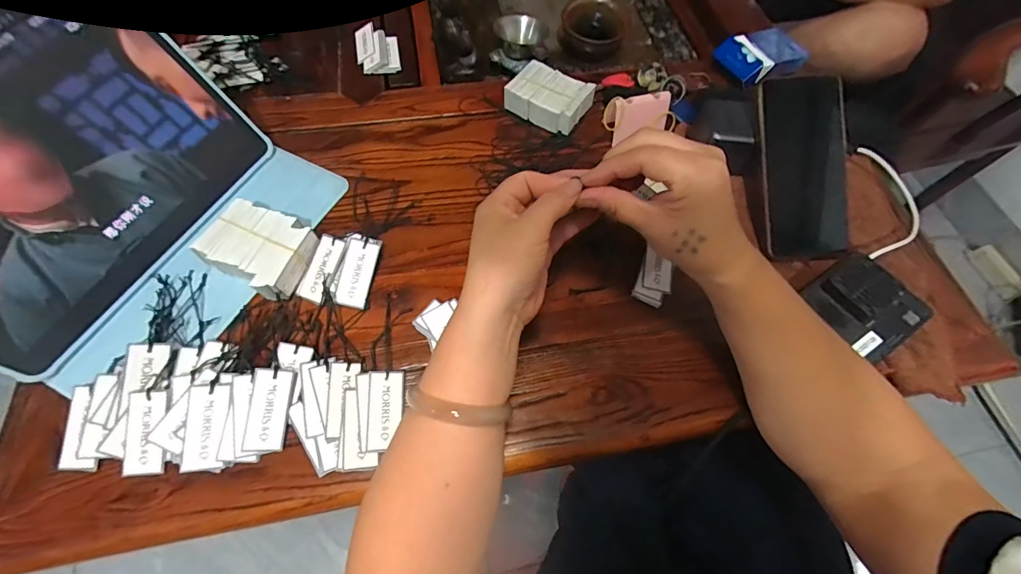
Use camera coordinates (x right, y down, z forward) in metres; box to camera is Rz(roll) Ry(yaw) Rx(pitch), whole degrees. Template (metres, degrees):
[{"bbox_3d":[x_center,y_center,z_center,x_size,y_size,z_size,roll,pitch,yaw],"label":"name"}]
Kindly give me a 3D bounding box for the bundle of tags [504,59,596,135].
[{"bbox_3d":[0.041,-0.204,0.463,0.080,0.027,0.060,30,64,12],"label":"bundle of tags"}]

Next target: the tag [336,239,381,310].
[{"bbox_3d":[-0.130,-0.013,0.366,0.025,0.004,0.057,13,77,-15],"label":"tag"}]

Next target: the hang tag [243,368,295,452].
[{"bbox_3d":[-0.174,0.088,0.310,0.026,0.004,0.057,8,75,-23],"label":"hang tag"}]

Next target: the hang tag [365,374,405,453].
[{"bbox_3d":[-0.092,0.091,0.319,0.025,0.004,0.056,3,66,-18],"label":"hang tag"}]

